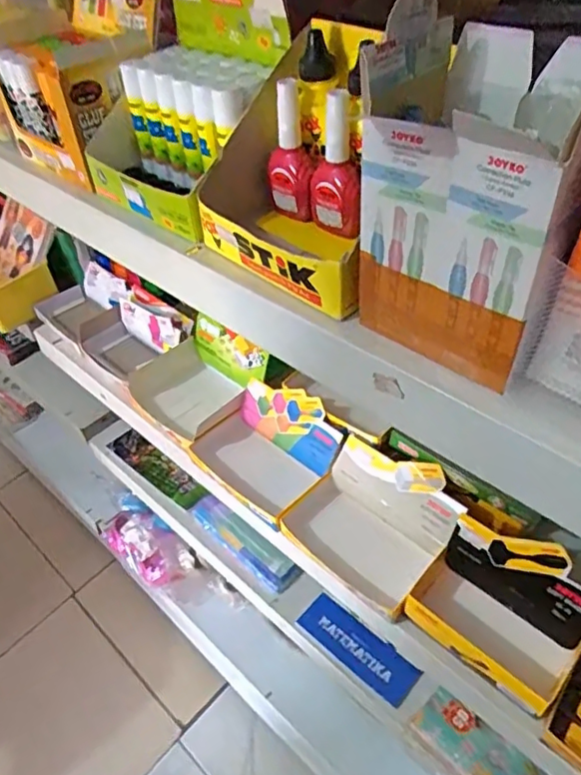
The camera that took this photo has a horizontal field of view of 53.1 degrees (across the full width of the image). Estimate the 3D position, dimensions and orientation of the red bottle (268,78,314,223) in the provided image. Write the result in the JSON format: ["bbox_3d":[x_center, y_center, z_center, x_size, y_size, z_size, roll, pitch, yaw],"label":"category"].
[{"bbox_3d":[-0.001,-0.154,0.387,0.027,0.087,0.025,-10,46,-3],"label":"red bottle"}]

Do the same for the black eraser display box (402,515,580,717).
[{"bbox_3d":[0.168,0.181,0.472,0.124,0.103,0.087,31,57,31],"label":"black eraser display box"}]

